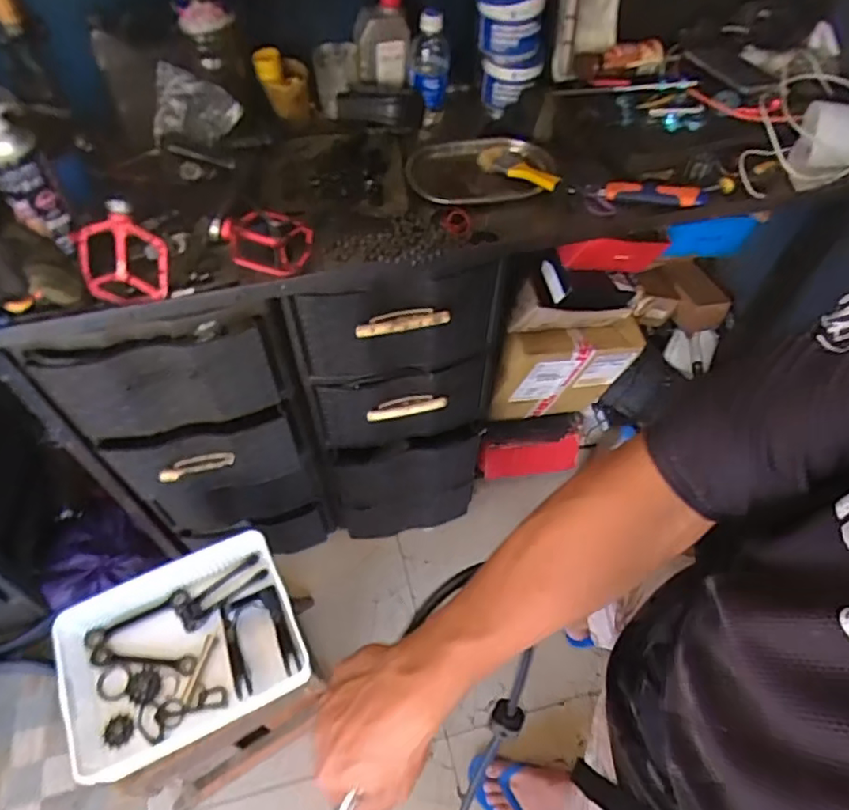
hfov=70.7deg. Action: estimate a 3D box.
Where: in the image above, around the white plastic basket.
[{"bbox_3d":[-0.368,0.376,0.923,0.341,0.064,0.269,-22,58,-15],"label":"white plastic basket"}]

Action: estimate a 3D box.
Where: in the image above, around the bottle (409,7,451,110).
[{"bbox_3d":[0.009,-0.538,0.930,0.060,0.139,0.053,3,55,1],"label":"bottle"}]

